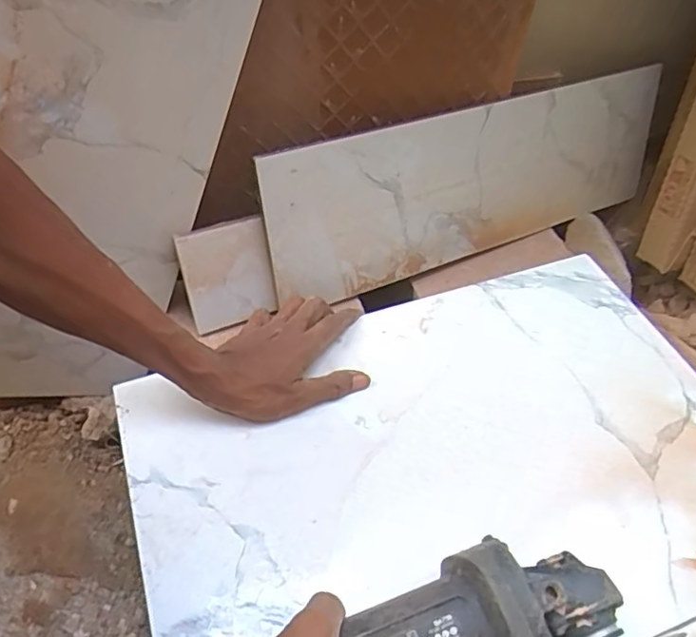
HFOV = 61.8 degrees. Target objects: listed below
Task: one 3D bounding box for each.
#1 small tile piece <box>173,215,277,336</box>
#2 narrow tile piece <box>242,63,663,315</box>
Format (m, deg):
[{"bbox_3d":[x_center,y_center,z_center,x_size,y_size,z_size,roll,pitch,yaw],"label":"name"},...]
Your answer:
[{"bbox_3d":[-0.108,-0.039,0.530,0.077,0.097,0.004,-17,30,-19],"label":"small tile piece"},{"bbox_3d":[0.137,-0.138,0.605,0.466,0.164,0.015,-20,38,-19],"label":"narrow tile piece"}]

